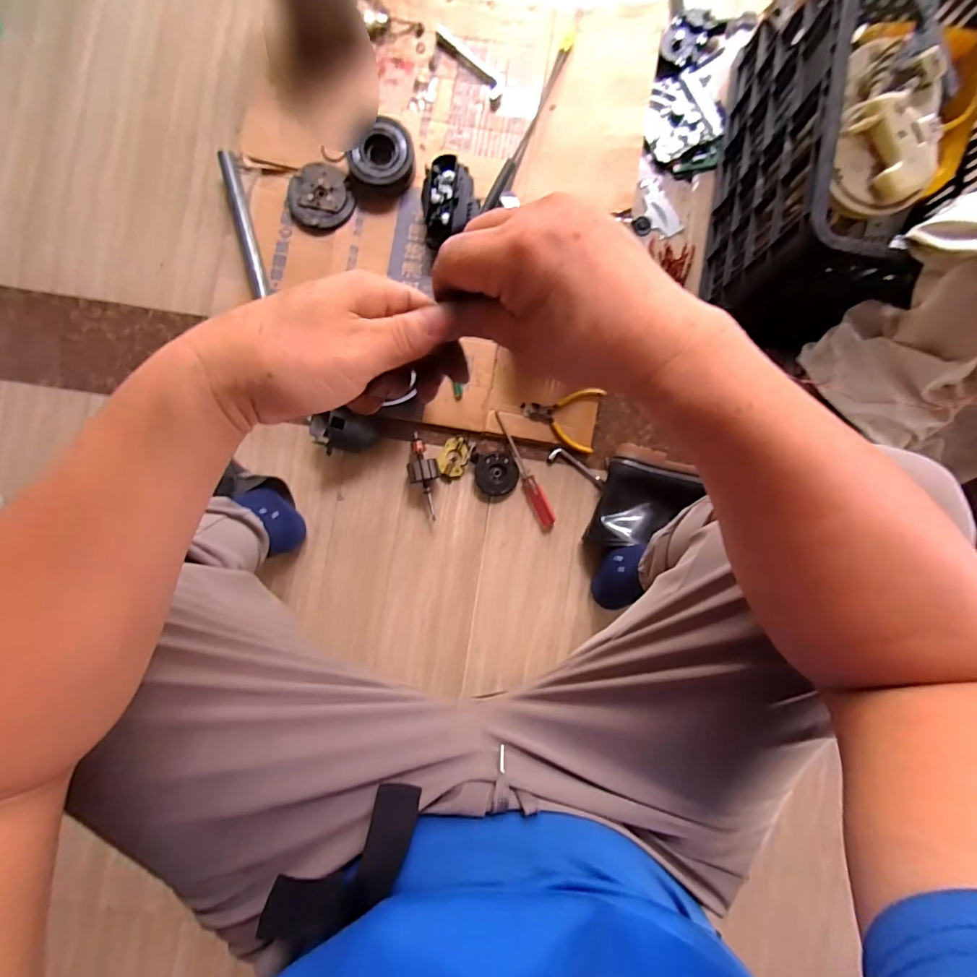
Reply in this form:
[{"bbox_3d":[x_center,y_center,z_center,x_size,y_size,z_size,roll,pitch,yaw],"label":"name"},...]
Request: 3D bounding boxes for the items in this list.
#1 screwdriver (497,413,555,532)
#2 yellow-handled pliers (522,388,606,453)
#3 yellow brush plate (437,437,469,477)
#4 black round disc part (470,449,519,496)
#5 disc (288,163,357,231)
[{"bbox_3d":[0.058,-0.028,0.744,0.030,0.024,0.201,-25,90,0],"label":"screwdriver"},{"bbox_3d":[0.114,-0.117,0.733,0.121,0.009,0.099,13,97,9],"label":"yellow-handled pliers"},{"bbox_3d":[-0.055,-0.051,0.745,0.043,0.007,0.062,24,89,0],"label":"yellow brush plate"},{"bbox_3d":[0.013,-0.025,0.740,0.068,0.017,0.071,0,89,0],"label":"black round disc part"},{"bbox_3d":[-0.273,-0.474,0.748,0.104,0.015,0.100,0,89,0],"label":"disc"}]

